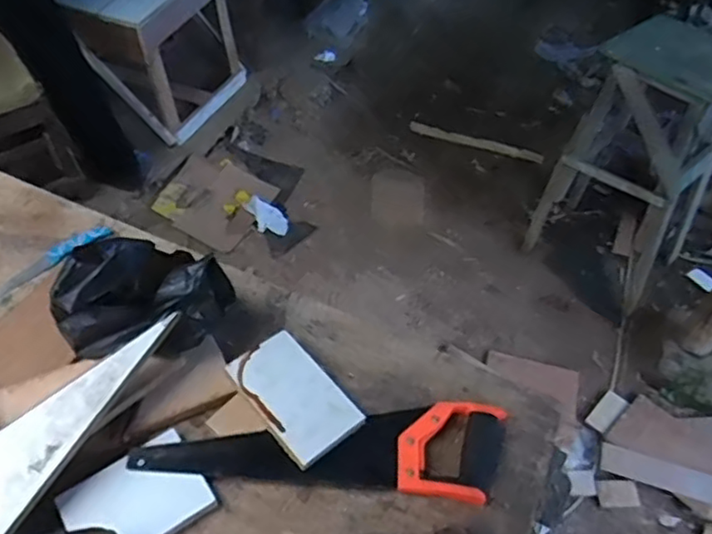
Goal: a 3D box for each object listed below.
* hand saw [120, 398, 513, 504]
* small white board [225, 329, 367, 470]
[{"bbox_3d":[-0.036,0.205,0.766,0.418,0.024,0.113,5,49,-1],"label":"hand saw"},{"bbox_3d":[-0.075,0.155,0.785,0.098,0.013,0.165,-32,58,-26],"label":"small white board"}]

